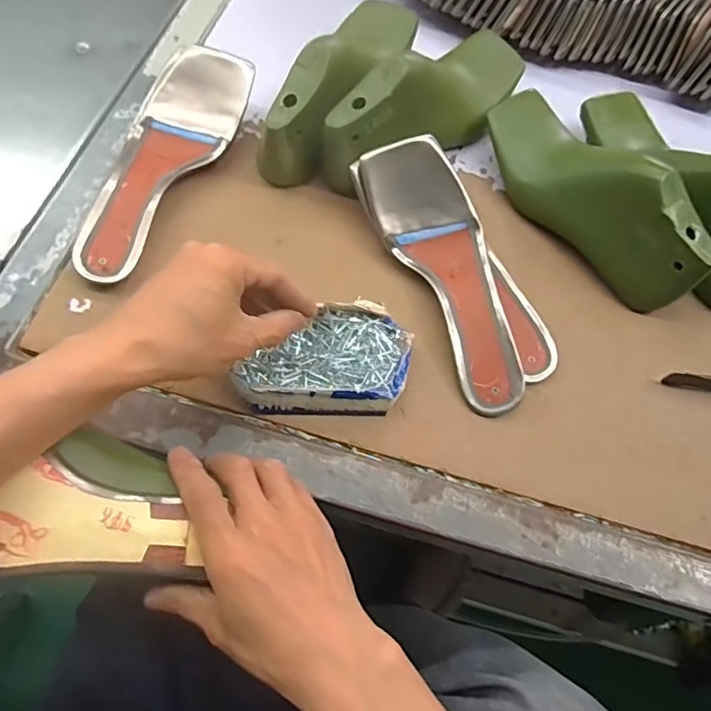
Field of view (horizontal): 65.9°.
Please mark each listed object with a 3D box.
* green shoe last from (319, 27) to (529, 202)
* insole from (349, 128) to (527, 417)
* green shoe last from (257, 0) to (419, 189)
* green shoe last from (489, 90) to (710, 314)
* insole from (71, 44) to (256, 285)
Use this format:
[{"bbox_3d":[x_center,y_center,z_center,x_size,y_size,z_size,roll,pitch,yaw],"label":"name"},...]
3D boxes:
[{"bbox_3d":[0.069,-0.230,0.497,0.075,0.091,0.238,39,67,12],"label":"green shoe last"},{"bbox_3d":[0.080,-0.072,0.439,0.080,0.065,0.231,-21,69,-15],"label":"insole"},{"bbox_3d":[-0.013,-0.257,0.504,0.078,0.089,0.239,21,65,4],"label":"green shoe last"},{"bbox_3d":[0.204,-0.146,0.477,0.072,0.086,0.237,-33,72,-19],"label":"green shoe last"},{"bbox_3d":[-0.171,-0.165,0.460,0.084,0.057,0.227,25,65,6],"label":"insole"}]

